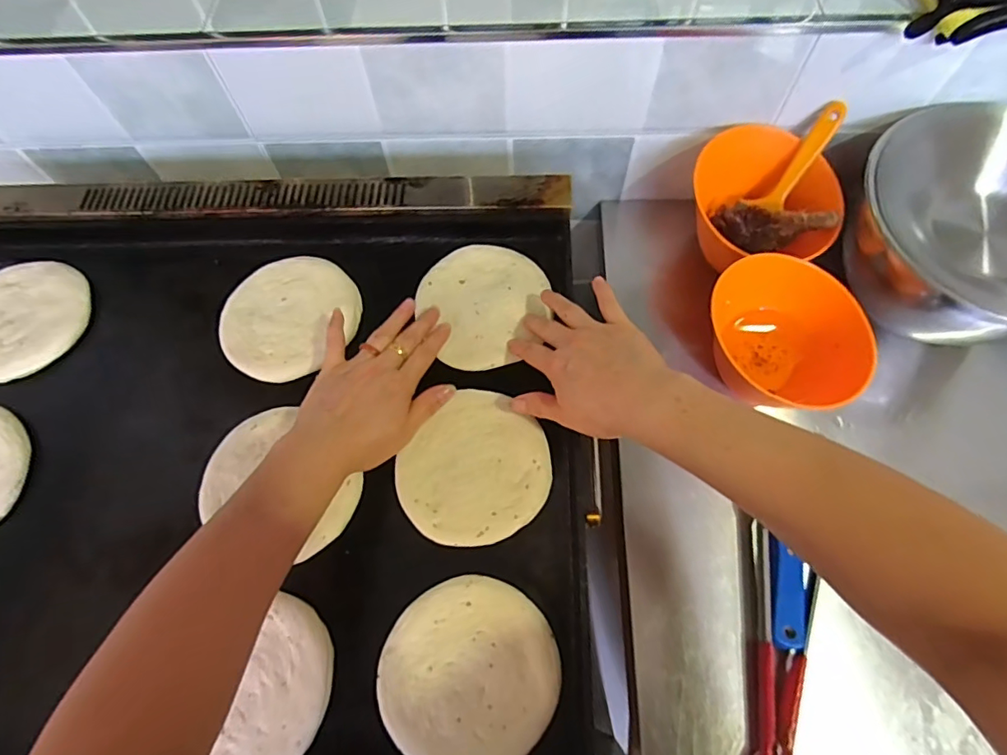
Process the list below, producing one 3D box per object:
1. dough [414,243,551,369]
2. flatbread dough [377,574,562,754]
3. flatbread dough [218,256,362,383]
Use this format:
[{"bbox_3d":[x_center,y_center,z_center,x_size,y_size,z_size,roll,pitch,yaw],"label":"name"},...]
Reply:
[{"bbox_3d":[-0.015,-0.073,0.502,0.116,0.008,0.127,-1,67,2],"label":"dough"},{"bbox_3d":[-0.024,0.213,0.379,0.125,0.005,0.122,-1,67,2],"label":"flatbread dough"},{"bbox_3d":[-0.204,-0.061,0.500,0.126,0.012,0.119,-1,67,2],"label":"flatbread dough"}]

